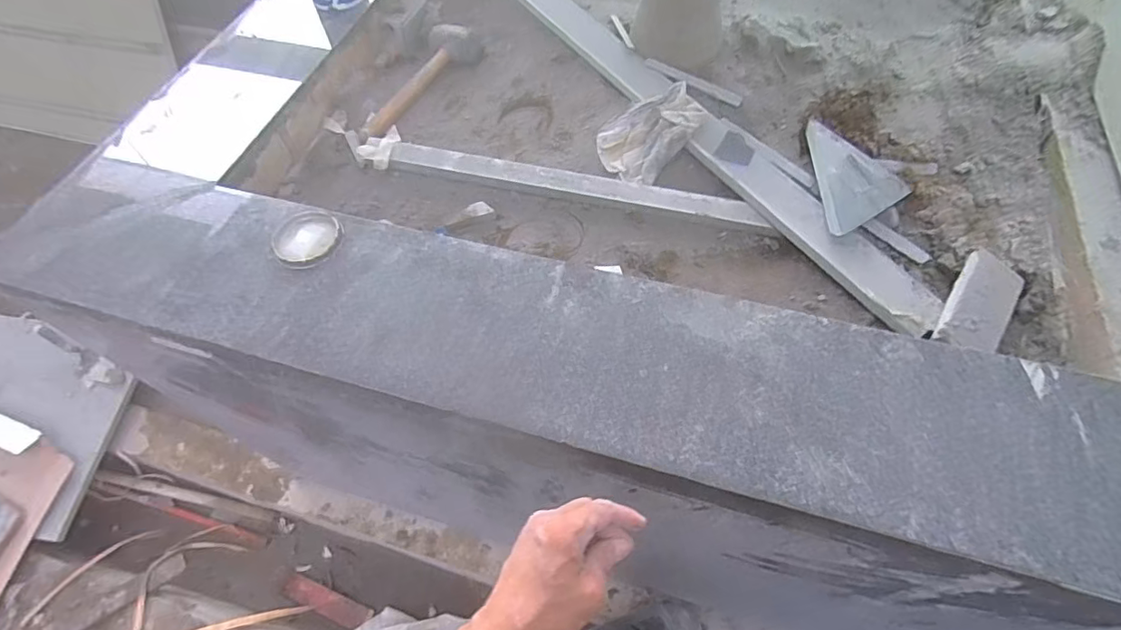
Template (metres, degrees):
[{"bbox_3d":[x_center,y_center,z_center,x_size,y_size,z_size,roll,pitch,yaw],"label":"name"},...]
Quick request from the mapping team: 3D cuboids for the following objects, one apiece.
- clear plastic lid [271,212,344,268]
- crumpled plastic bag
[{"bbox_3d":[-0.336,-0.100,0.712,0.093,0.011,0.085,15,59,12],"label":"clear plastic lid"},{"bbox_3d":[0.148,-0.304,0.900,0.162,0.076,0.140,-28,60,-14],"label":"crumpled plastic bag"}]

